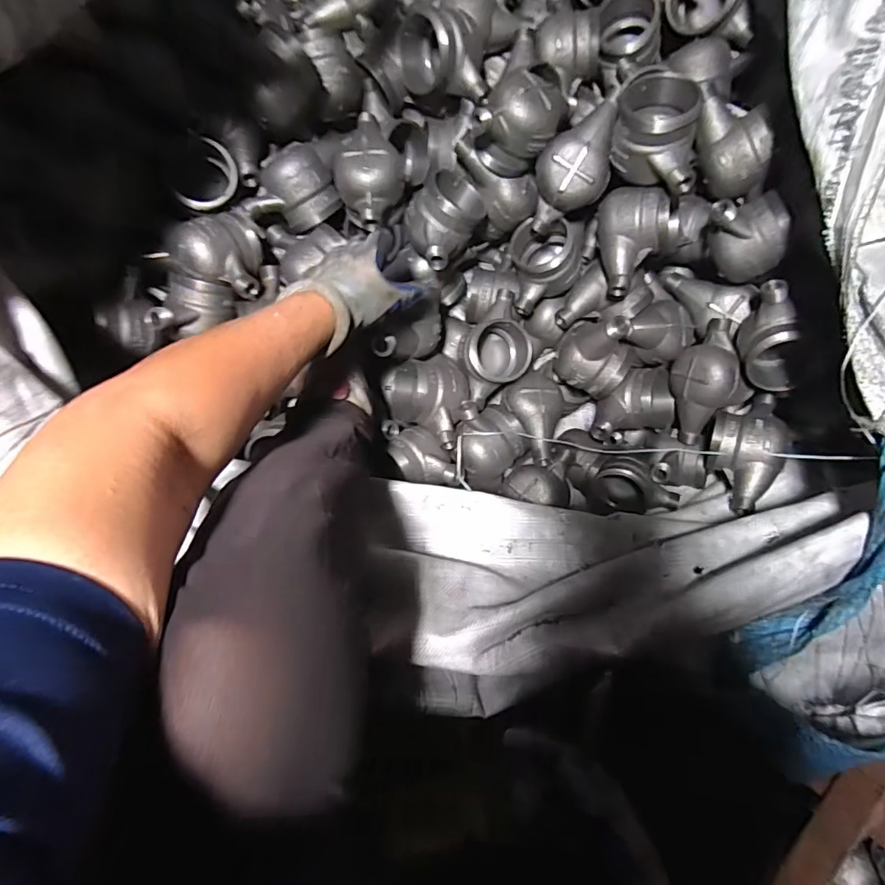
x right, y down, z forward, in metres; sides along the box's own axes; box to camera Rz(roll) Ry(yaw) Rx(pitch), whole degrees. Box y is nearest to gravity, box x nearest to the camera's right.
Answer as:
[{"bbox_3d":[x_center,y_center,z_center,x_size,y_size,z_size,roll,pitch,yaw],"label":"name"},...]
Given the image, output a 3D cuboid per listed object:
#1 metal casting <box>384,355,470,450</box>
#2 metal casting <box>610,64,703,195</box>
[{"bbox_3d":[-0.015,-0.054,0.624,0.104,0.086,0.124,-16,94,-5],"label":"metal casting"},{"bbox_3d":[0.222,-0.322,0.522,0.076,0.081,0.114,0,93,-6],"label":"metal casting"}]

